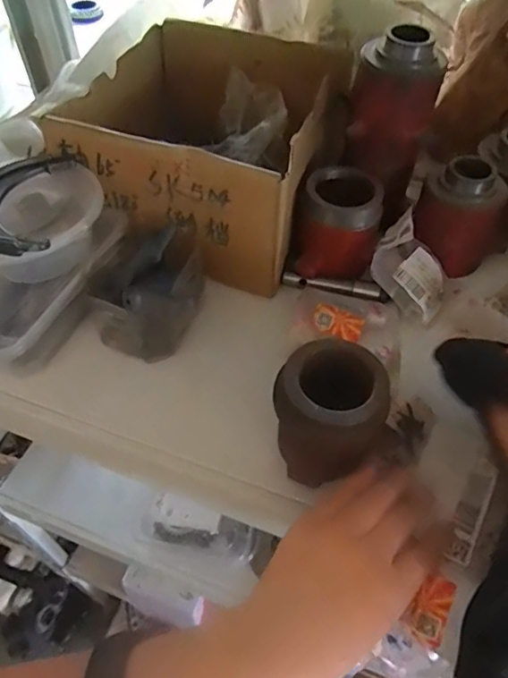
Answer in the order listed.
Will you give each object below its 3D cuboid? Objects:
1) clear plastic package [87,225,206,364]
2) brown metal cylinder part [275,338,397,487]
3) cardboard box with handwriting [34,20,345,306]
[{"bbox_3d":[-0.082,-0.037,0.412,0.088,0.078,0.088,-12,53,-10],"label":"clear plastic package"},{"bbox_3d":[0.049,0.046,0.337,0.071,0.075,0.068,-16,53,-12],"label":"brown metal cylinder part"},{"bbox_3d":[-0.039,-0.173,0.480,0.202,0.119,0.218,17,54,13],"label":"cardboard box with handwriting"}]

